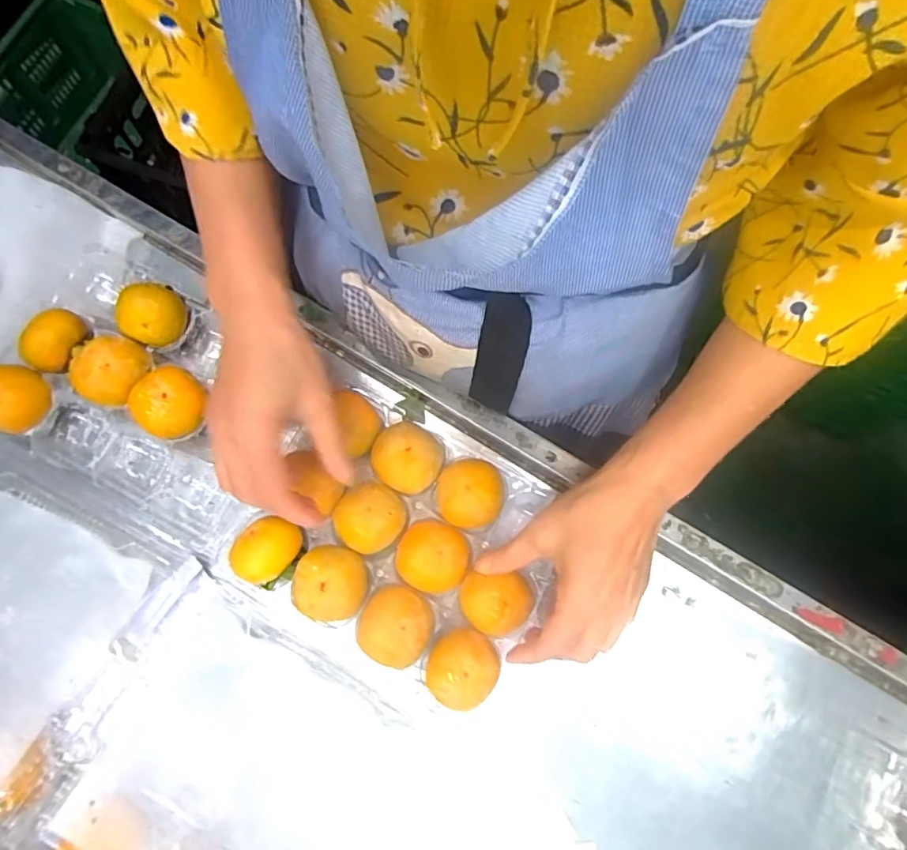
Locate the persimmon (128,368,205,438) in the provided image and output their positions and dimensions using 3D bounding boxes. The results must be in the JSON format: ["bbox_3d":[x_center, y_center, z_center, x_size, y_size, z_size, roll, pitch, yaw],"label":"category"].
[{"bbox_3d":[-0.217,-0.016,0.418,0.051,0.043,0.050,0,76,-1],"label":"persimmon"}]

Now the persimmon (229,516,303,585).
[{"bbox_3d":[-0.134,0.091,0.395,0.045,0.042,0.044,0,76,-1],"label":"persimmon"}]

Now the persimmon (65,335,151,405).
[{"bbox_3d":[-0.264,-0.040,0.423,0.053,0.033,0.052,0,76,-1],"label":"persimmon"}]

